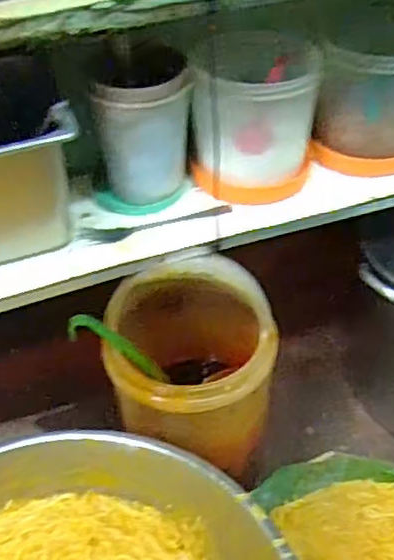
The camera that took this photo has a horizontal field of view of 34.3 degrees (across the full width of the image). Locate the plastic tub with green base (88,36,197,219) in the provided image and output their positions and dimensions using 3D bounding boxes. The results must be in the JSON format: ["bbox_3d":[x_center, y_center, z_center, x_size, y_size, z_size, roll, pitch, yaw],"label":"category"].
[{"bbox_3d":[-0.060,-0.160,0.675,0.110,0.172,0.086,0,41,5],"label":"plastic tub with green base"}]

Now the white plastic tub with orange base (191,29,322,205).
[{"bbox_3d":[0.062,-0.176,0.712,0.136,0.151,0.127,0,41,5],"label":"white plastic tub with orange base"}]

